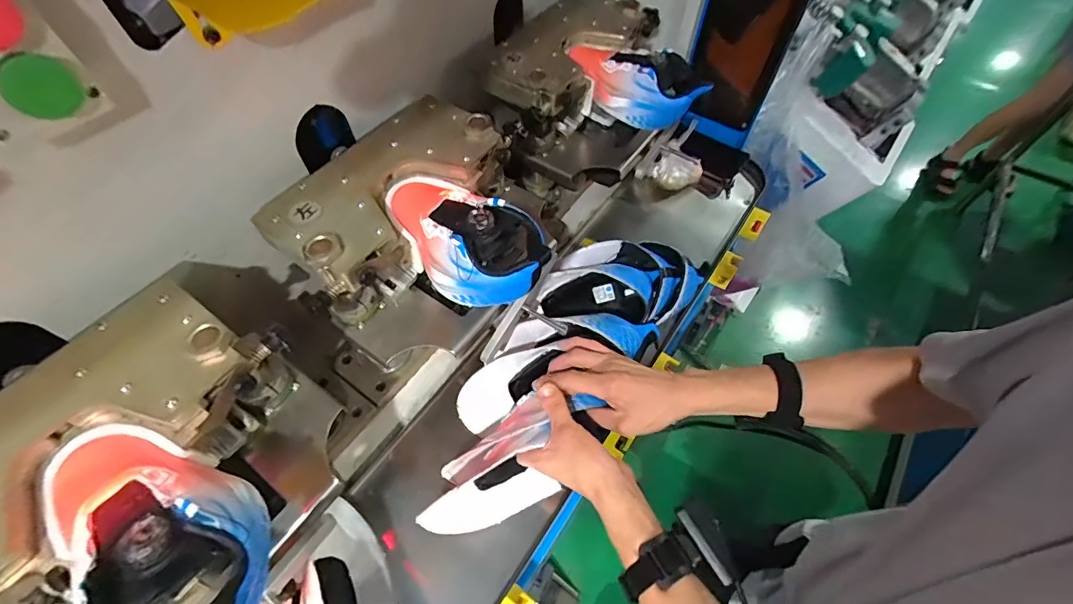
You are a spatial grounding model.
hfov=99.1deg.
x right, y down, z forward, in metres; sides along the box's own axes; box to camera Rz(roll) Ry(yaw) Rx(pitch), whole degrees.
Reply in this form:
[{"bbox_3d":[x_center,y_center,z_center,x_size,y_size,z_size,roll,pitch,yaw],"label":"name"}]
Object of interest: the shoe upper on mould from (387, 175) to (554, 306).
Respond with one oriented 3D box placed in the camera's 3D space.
[{"bbox_3d":[-0.085,-0.082,0.509,0.232,0.069,0.114,39,66,23],"label":"shoe upper on mould"}]

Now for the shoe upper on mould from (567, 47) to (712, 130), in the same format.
[{"bbox_3d":[0.135,-0.326,0.672,0.099,0.076,0.227,-39,64,-21],"label":"shoe upper on mould"}]

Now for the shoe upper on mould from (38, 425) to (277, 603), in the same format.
[{"bbox_3d":[-0.297,0.173,0.347,0.238,0.071,0.111,24,61,16],"label":"shoe upper on mould"}]

